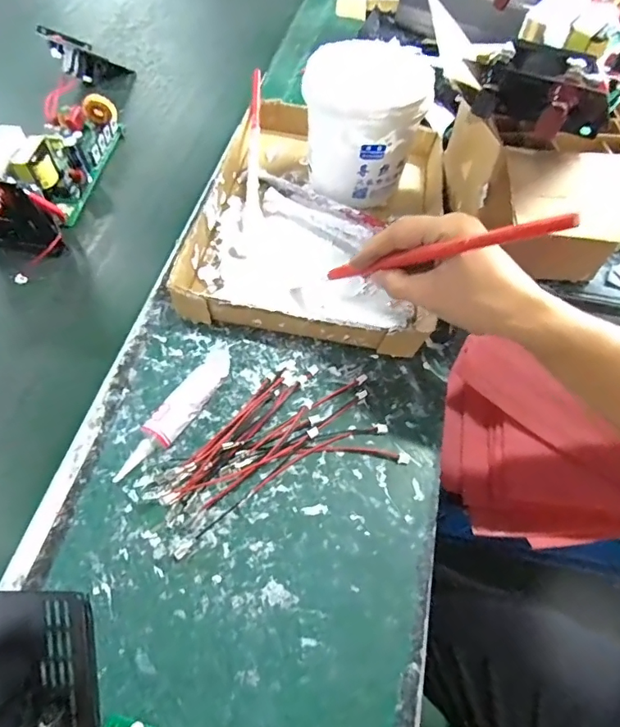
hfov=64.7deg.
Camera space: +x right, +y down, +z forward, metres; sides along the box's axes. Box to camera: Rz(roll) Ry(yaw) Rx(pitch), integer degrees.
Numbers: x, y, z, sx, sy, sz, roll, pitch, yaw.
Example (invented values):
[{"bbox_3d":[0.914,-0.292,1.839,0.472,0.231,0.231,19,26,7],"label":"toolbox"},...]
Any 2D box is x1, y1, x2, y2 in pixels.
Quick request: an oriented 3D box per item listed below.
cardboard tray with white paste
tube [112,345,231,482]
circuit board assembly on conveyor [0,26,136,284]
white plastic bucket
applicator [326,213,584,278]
[{"bbox_3d":[0.016,-0.161,0.511,0.238,0.037,0.319,10,57,5],"label":"cardboard tray with white paste"},{"bbox_3d":[-0.103,0.040,0.385,0.022,0.027,0.124,29,61,17],"label":"tube"},{"bbox_3d":[-0.285,-0.273,0.554,0.103,0.084,0.373,0,57,-1],"label":"circuit board assembly on conveyor"},{"bbox_3d":[0.056,-0.244,0.506,0.120,0.127,0.107,9,57,5],"label":"white plastic bucket"},{"bbox_3d":[0.082,-0.075,0.336,0.196,0.012,0.011,-2,43,51],"label":"applicator"}]

